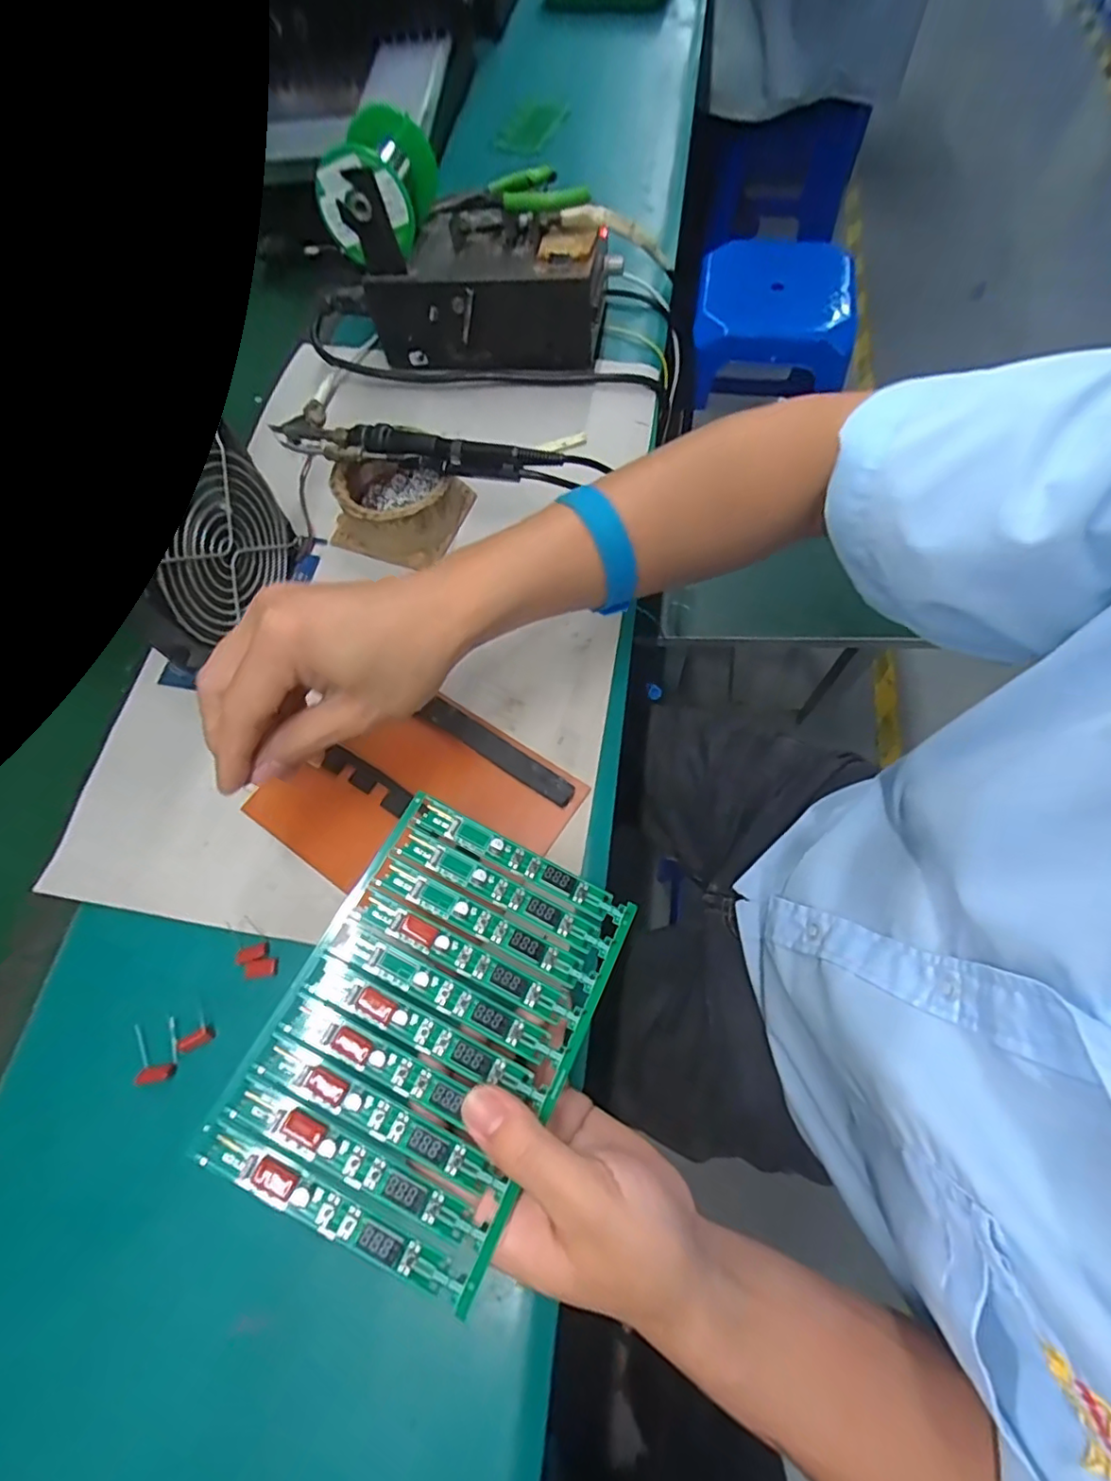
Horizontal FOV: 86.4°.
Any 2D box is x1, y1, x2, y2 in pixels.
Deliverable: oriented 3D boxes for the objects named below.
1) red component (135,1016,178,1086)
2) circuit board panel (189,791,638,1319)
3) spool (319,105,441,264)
[{"bbox_3d":[-0.212,0.164,0.313,0.022,0.004,0.031,-19,68,-5],"label":"red component"},{"bbox_3d":[-0.051,0.118,0.256,0.120,0.005,0.162,27,65,3],"label":"circuit board panel"},{"bbox_3d":[-0.128,-0.407,0.437,0.066,0.071,0.080,9,68,7],"label":"spool"}]

